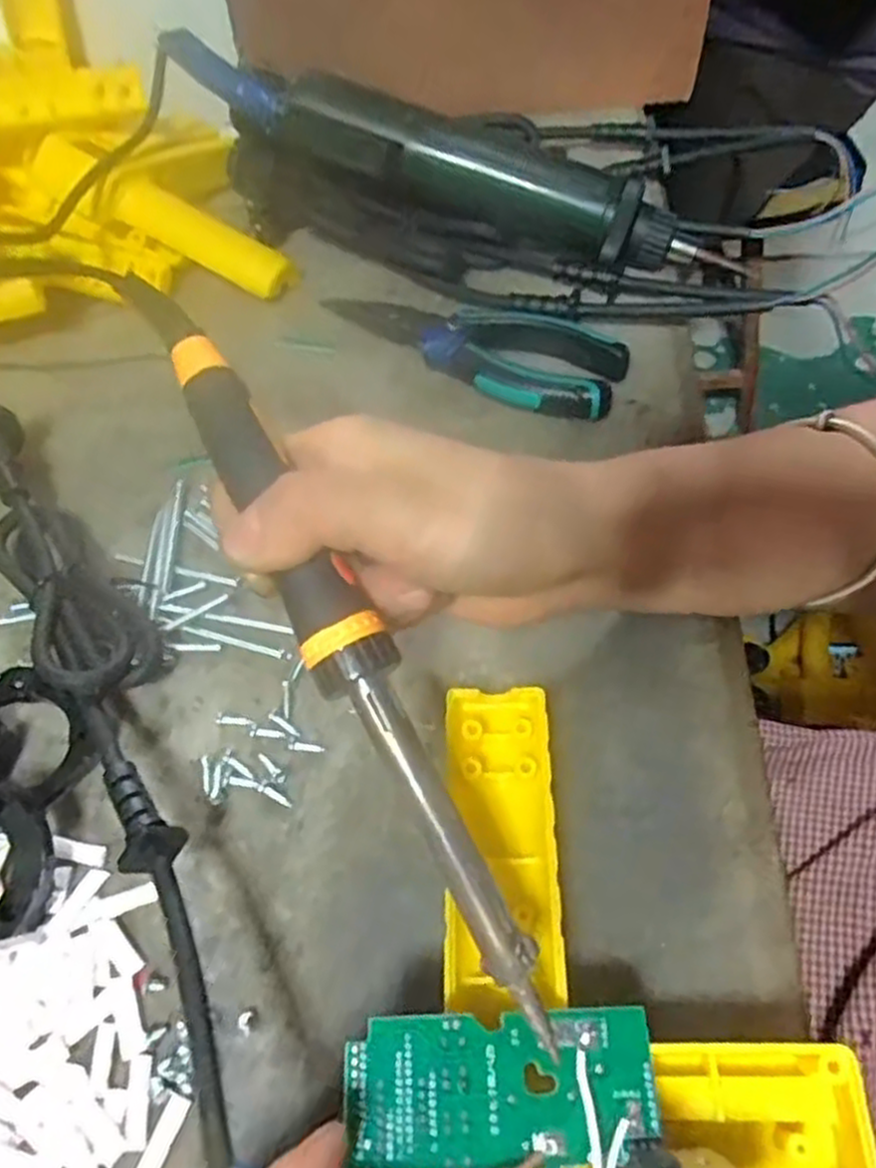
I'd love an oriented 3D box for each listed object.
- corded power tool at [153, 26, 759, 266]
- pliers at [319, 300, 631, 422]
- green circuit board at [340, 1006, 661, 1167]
[{"bbox_3d":[0.004,-0.214,0.389,0.295,0.035,0.034,20,60,-1],"label":"corded power tool"},{"bbox_3d":[0.014,-0.118,0.375,0.151,0.018,0.050,23,62,19],"label":"pliers"},{"bbox_3d":[0.016,0.124,0.191,0.077,0.004,0.033,-1,57,-6],"label":"green circuit board"}]

